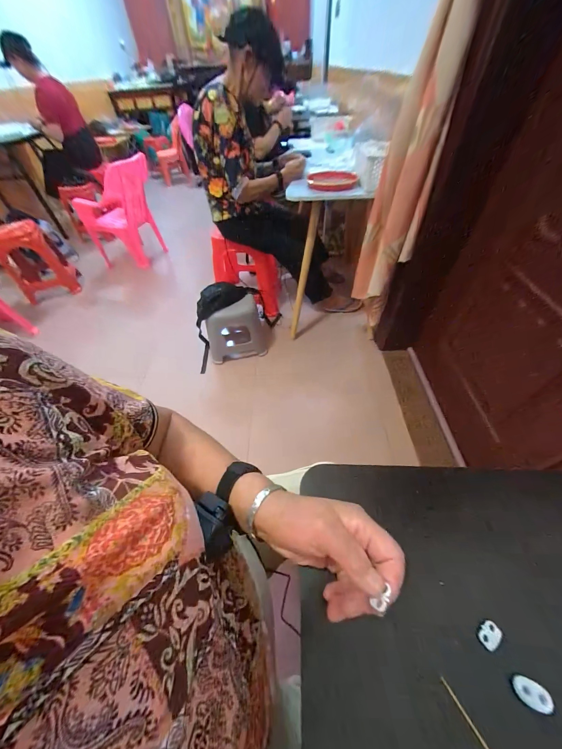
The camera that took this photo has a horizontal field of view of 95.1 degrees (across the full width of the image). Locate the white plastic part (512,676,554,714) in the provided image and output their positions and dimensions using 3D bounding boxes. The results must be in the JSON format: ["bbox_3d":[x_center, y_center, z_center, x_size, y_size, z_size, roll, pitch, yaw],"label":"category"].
[{"bbox_3d":[0.188,0.238,0.191,0.024,0.006,0.015,16,54,16],"label":"white plastic part"}]

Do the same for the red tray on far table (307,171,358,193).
[{"bbox_3d":[0.213,-0.816,1.082,0.200,0.039,0.127,4,52,6],"label":"red tray on far table"}]

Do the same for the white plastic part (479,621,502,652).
[{"bbox_3d":[0.174,0.217,0.213,0.020,0.004,0.013,-34,57,-21],"label":"white plastic part"}]

